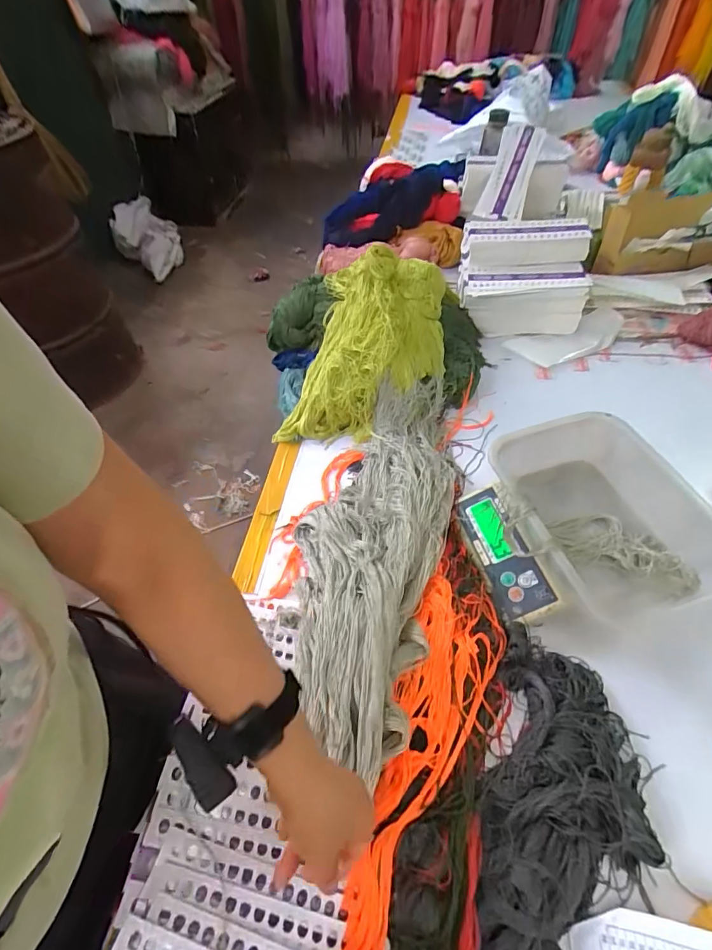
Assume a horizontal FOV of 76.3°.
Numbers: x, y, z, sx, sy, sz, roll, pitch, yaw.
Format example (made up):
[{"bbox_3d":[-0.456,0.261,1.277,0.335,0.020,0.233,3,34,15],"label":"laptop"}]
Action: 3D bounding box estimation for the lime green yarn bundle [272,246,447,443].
[{"bbox_3d":[0.036,-0.254,0.849,0.254,0.180,0.413,13,52,12],"label":"lime green yarn bundle"}]

